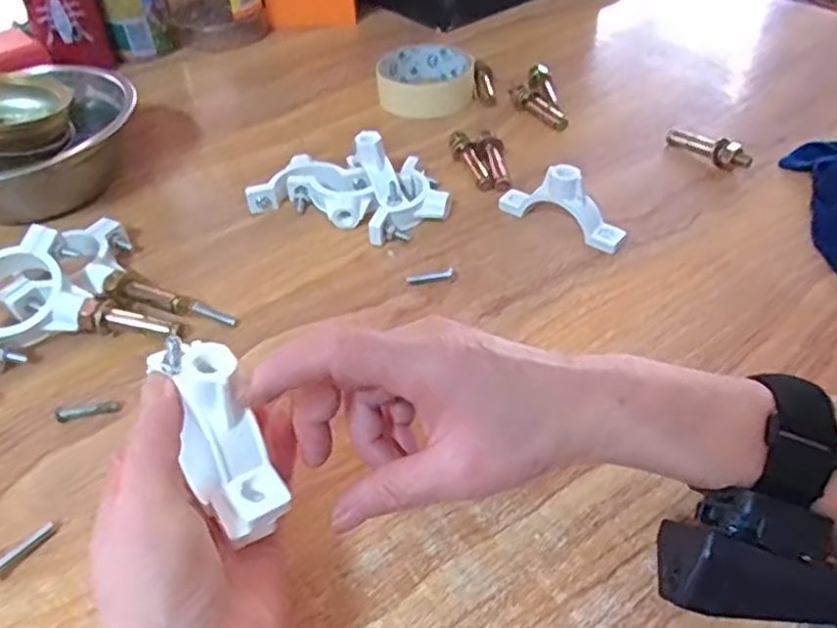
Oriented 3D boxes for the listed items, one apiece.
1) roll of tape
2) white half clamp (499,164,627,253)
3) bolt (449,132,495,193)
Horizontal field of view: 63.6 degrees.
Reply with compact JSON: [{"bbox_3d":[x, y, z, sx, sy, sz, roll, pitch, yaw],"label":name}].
[{"bbox_3d":[0.007,-0.211,0.606,0.084,0.031,0.084,2,43,6],"label":"roll of tape"},{"bbox_3d":[0.094,-0.075,0.444,0.087,0.044,0.020,24,50,26],"label":"white half clamp"},{"bbox_3d":[0.040,-0.115,0.509,0.016,0.014,0.069,-14,44,-11],"label":"bolt"}]

